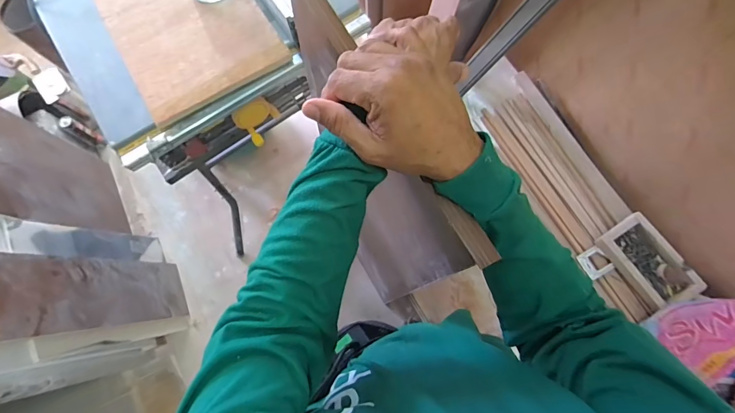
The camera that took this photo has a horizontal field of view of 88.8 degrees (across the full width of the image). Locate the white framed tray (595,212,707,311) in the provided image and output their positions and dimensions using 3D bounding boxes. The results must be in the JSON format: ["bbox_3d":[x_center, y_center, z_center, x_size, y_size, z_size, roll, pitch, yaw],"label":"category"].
[{"bbox_3d":[0.671,0.136,0.901,0.124,0.073,0.212,-35,77,-7],"label":"white framed tray"}]

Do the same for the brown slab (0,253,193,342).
[{"bbox_3d":[-0.832,0.289,1.190,0.040,0.748,0.270,-19,75,8],"label":"brown slab"}]

